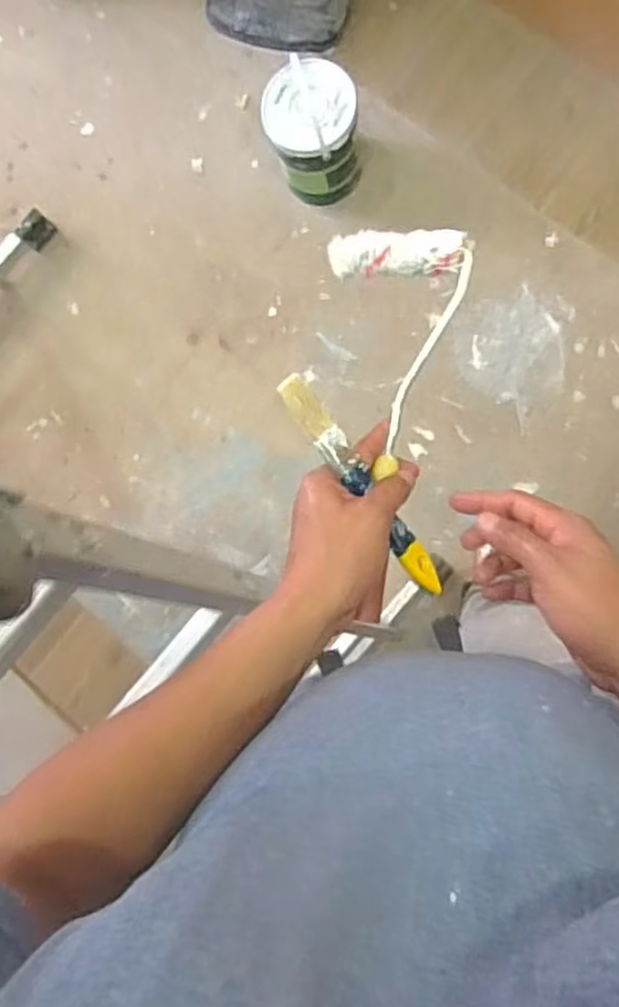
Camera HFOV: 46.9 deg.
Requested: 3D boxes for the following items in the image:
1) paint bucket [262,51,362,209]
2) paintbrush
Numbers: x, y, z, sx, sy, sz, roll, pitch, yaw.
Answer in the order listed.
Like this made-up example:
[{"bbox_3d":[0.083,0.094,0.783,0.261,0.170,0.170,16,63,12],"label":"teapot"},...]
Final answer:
[{"bbox_3d":[0.011,-0.719,1.406,0.171,0.257,0.163,-1,85,7],"label":"paint bucket"},{"bbox_3d":[0.038,-0.011,0.496,0.020,0.012,0.182,-36,98,3],"label":"paintbrush"}]

